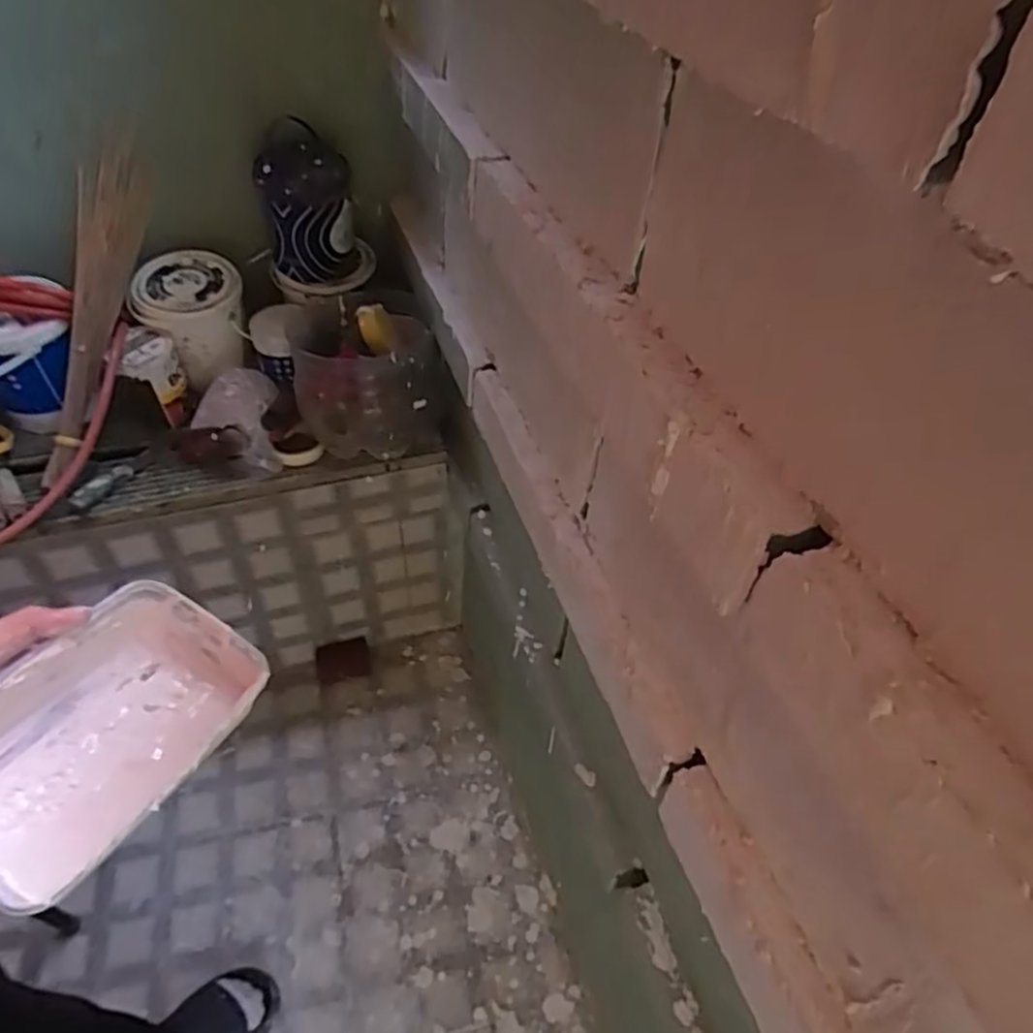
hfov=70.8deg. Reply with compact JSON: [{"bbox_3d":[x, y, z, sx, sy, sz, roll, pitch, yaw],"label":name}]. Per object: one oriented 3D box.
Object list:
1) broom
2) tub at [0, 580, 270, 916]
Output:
[{"bbox_3d":[-0.680,-0.327,1.164,0.081,0.551,0.095,21,11,19],"label":"broom"},{"bbox_3d":[-0.237,0.125,0.412,0.121,0.060,0.168,29,44,13],"label":"tub"}]

